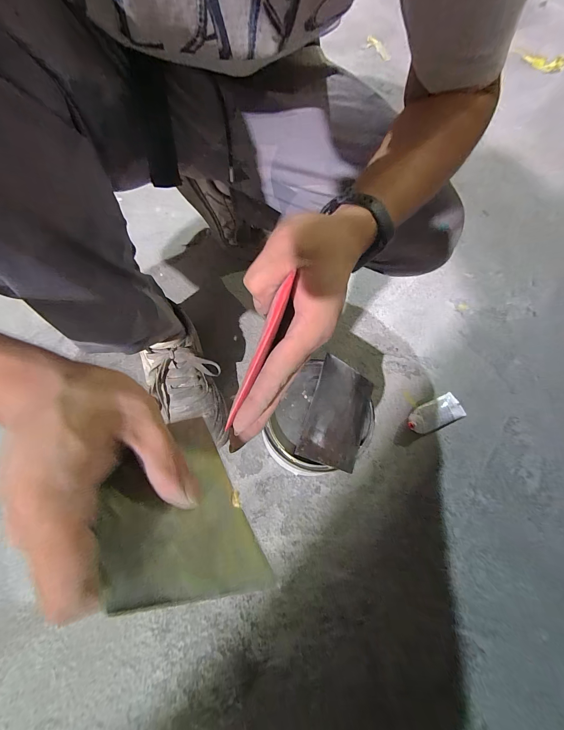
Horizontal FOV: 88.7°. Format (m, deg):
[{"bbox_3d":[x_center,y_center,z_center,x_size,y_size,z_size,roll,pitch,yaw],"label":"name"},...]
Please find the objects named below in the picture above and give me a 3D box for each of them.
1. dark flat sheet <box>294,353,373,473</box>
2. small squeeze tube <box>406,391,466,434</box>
[{"bbox_3d":[0.074,0.063,0.388,0.072,0.015,0.137,19,68,5],"label":"dark flat sheet"},{"bbox_3d":[0.262,0.082,0.488,0.106,0.021,0.045,-21,70,-12],"label":"small squeeze tube"}]

